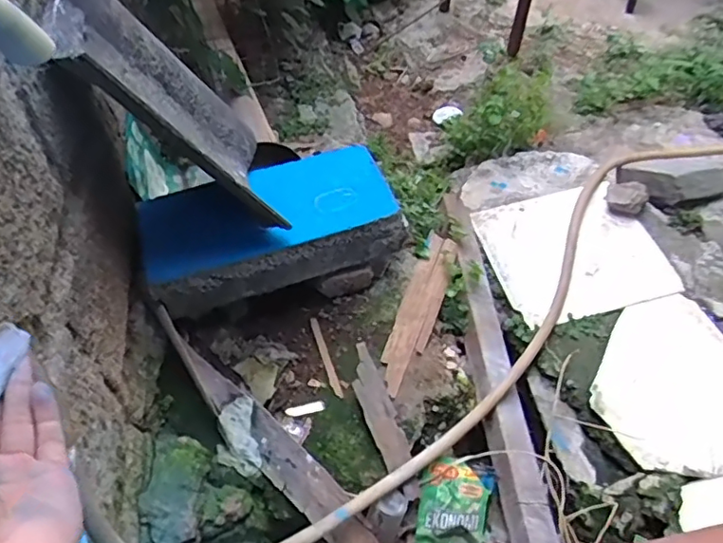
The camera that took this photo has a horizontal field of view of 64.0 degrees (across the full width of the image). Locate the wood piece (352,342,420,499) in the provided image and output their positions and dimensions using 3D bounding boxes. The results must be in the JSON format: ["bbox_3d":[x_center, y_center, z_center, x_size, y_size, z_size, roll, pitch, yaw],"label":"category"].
[{"bbox_3d":[0.030,0.217,0.855,0.047,0.025,0.232,-17,67,-9],"label":"wood piece"}]

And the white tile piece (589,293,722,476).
[{"bbox_3d":[0.459,0.161,0.865,0.237,0.017,0.282,-12,43,-3],"label":"white tile piece"}]

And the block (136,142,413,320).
[{"bbox_3d":[-0.145,-0.072,0.940,0.392,0.116,0.198,-15,49,-11],"label":"block"}]

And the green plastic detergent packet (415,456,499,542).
[{"bbox_3d":[0.130,0.348,0.824,0.100,0.020,0.147,12,89,4],"label":"green plastic detergent packet"}]

